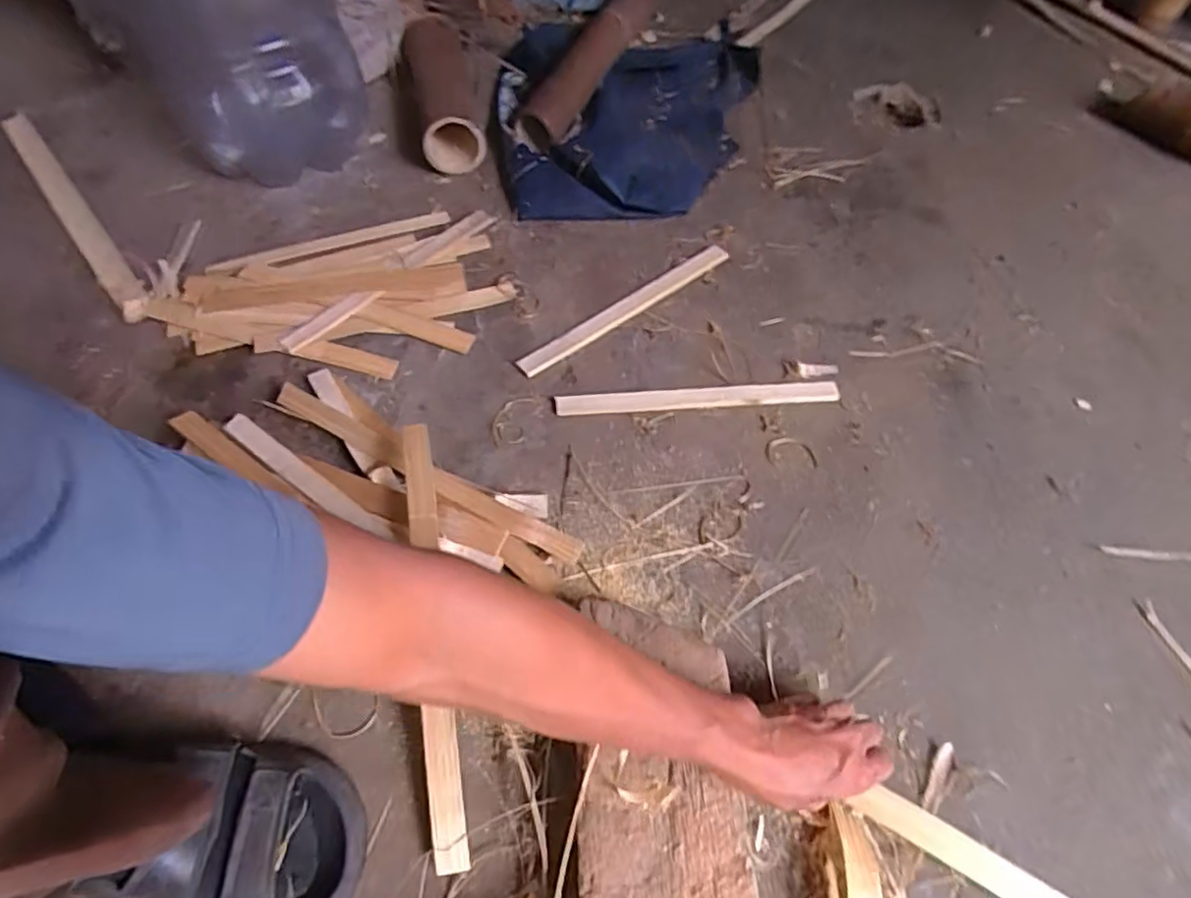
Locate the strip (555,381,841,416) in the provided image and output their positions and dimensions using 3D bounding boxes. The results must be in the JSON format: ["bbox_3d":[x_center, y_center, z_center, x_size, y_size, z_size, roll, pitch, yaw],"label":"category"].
[{"bbox_3d":[0.110,-0.056,0.692,0.301,0.005,0.026,-3,59,-1],"label":"strip"}]

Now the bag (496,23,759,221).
[{"bbox_3d":[0.048,-0.506,0.937,0.381,0.055,0.460,2,59,2],"label":"bag"}]

